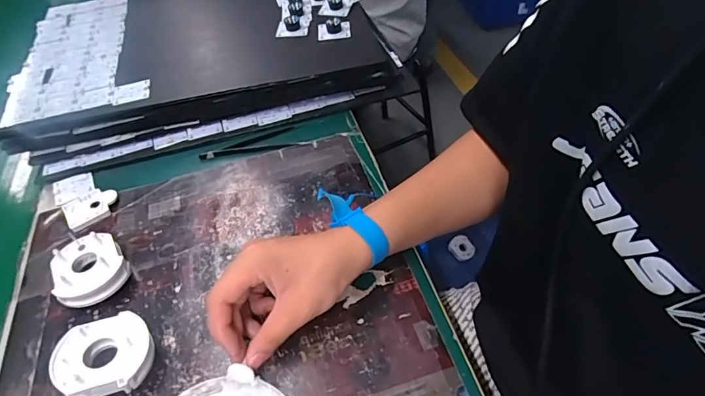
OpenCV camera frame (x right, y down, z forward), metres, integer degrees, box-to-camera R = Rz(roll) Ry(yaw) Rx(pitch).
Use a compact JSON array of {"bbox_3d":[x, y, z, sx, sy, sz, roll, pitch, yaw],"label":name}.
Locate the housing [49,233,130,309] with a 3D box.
[{"bbox_3d":[-0.249,0.069,0.426,0.062,0.035,0.066,-35,54,-25],"label":"housing"}]

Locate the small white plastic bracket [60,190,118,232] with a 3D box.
[{"bbox_3d":[-0.291,0.009,0.500,0.055,0.009,0.045,-34,53,-23],"label":"small white plastic bracket"}]

